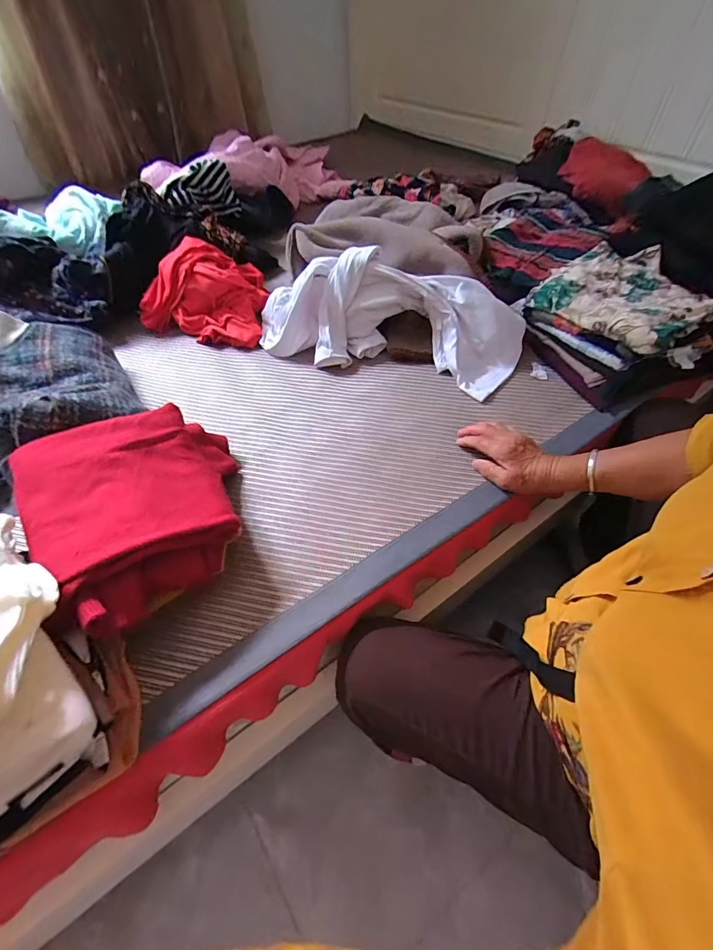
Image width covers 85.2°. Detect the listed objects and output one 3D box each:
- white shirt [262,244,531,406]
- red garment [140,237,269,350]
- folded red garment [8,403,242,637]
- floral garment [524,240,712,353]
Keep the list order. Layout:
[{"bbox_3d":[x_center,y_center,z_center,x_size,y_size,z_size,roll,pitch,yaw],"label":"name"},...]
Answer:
[{"bbox_3d":[0.045,-0.286,0.700,0.495,0.148,0.172,18,55,14],"label":"white shirt"},{"bbox_3d":[-0.294,-0.387,0.804,0.238,0.123,0.214,11,53,9],"label":"red garment"},{"bbox_3d":[-0.243,0.042,0.466,0.220,0.122,0.247,-26,56,-18],"label":"folded red garment"},{"bbox_3d":[0.454,-0.301,0.645,0.224,0.051,0.258,-22,55,-15],"label":"floral garment"}]

